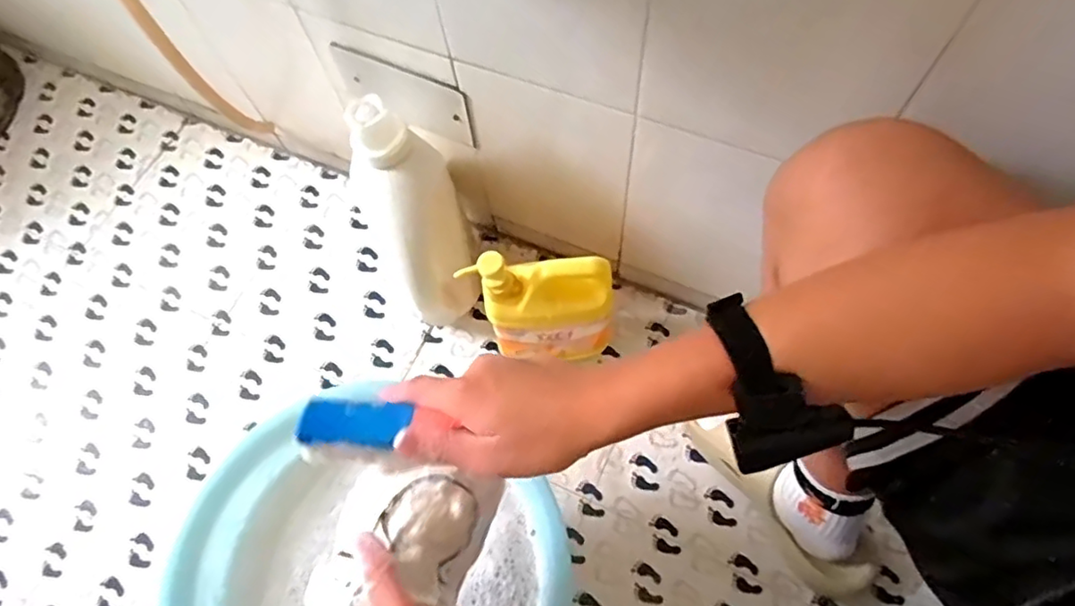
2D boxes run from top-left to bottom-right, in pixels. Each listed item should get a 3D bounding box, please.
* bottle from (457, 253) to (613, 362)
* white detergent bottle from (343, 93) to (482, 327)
[{"bbox_3d":[0.009,0.017,0.754,0.163,0.257,0.067,5,66,5],"label":"bottle"},{"bbox_3d":[-0.138,-0.102,0.715,0.125,0.298,0.113,-31,43,-10],"label":"white detergent bottle"}]

